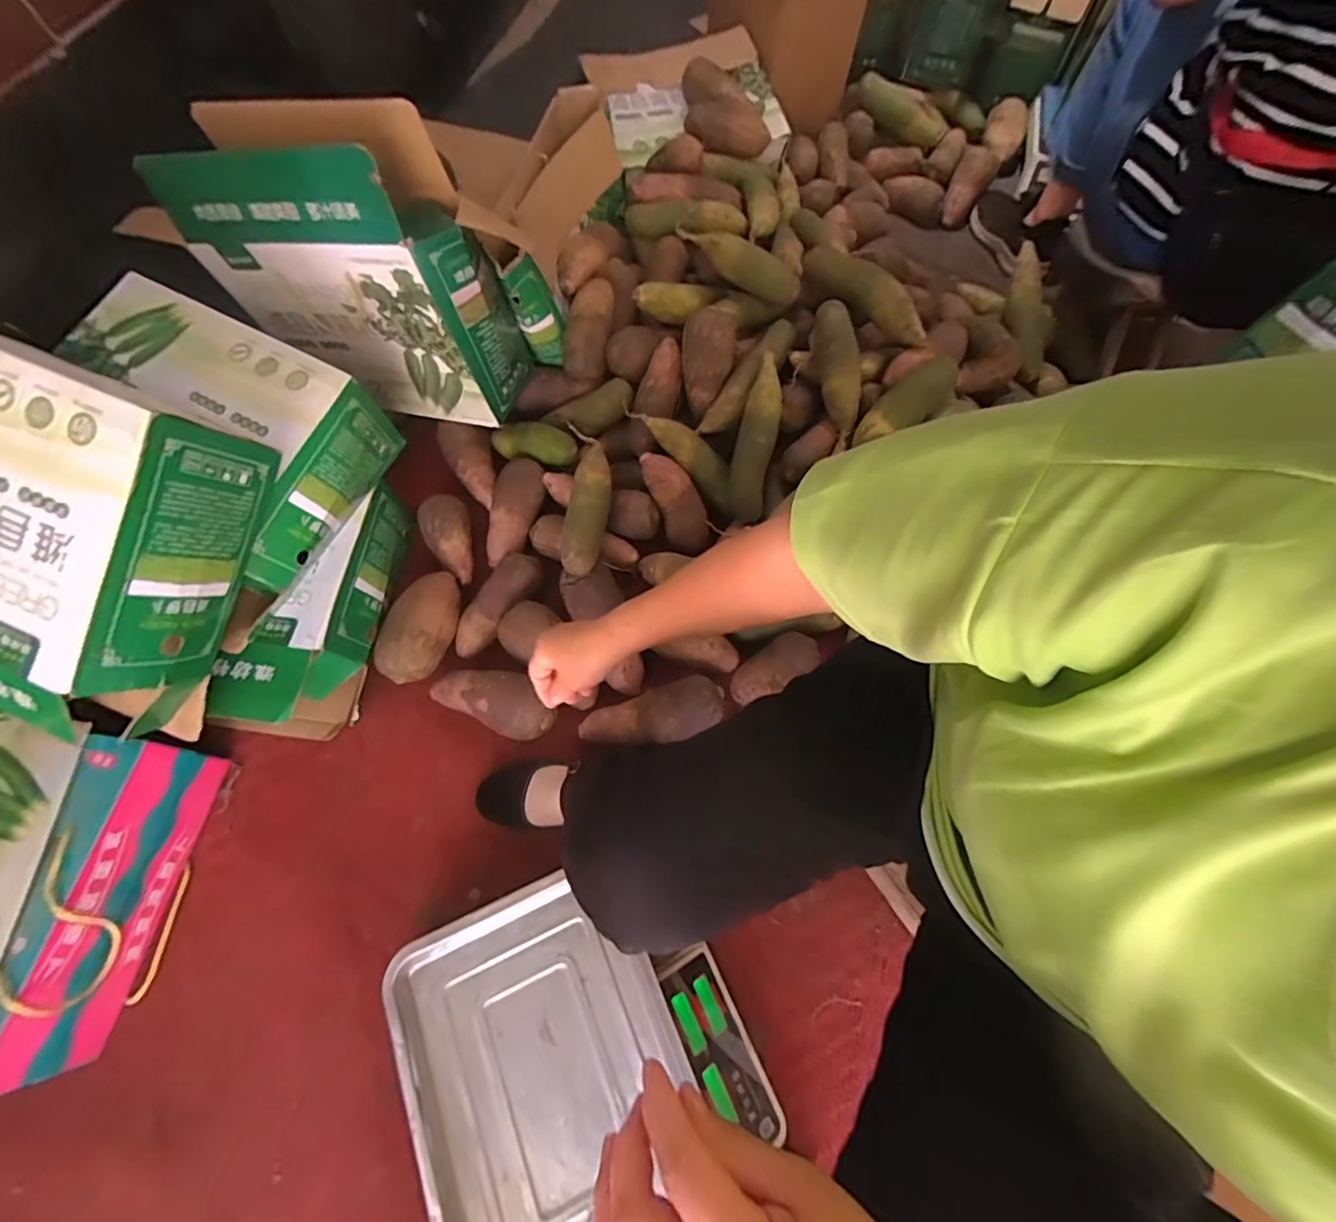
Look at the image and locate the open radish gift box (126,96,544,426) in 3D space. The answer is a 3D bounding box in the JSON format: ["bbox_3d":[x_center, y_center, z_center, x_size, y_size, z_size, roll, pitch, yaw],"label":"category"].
[{"bbox_3d":[-0.440,-0.468,0.775,0.424,0.334,0.139,16,68,6],"label":"open radish gift box"}]

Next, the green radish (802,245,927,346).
[{"bbox_3d":[0.299,-0.472,0.836,0.218,0.052,0.066,40,73,14],"label":"green radish"}]

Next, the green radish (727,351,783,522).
[{"bbox_3d":[0.129,-0.253,0.828,0.055,0.050,0.235,10,100,4],"label":"green radish"}]

